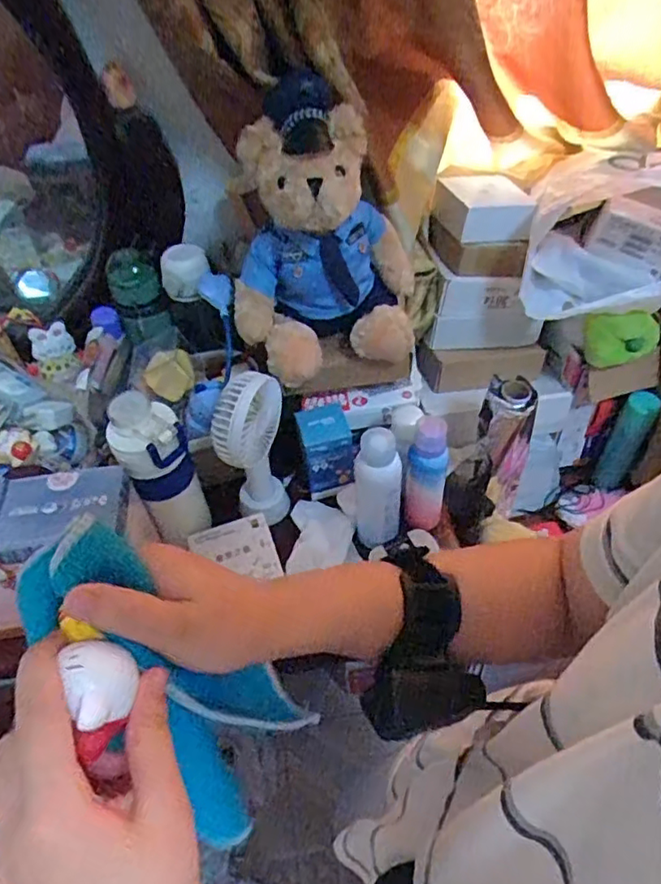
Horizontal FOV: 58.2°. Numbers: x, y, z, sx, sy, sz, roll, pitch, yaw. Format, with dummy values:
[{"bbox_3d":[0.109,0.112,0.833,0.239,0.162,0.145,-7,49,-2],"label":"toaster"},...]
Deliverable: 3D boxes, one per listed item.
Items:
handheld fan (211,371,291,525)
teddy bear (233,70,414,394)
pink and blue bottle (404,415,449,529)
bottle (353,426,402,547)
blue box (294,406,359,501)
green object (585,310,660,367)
[{"bbox_3d":[-0.084,0.009,0.656,0.055,0.194,0.084,1,49,5],"label":"handheld fan"},{"bbox_3d":[-0.008,-0.205,0.606,0.186,0.222,0.163,-4,48,1],"label":"teddy bear"},{"bbox_3d":[0.104,0.035,0.661,0.049,0.144,0.045,7,49,10],"label":"pink and blue bottle"},{"bbox_3d":[0.051,0.055,0.637,0.042,0.161,0.041,15,51,17],"label":"bottle"},{"bbox_3d":[-0.004,0.011,0.717,0.058,0.102,0.064,-12,49,-7],"label":"blue box"},{"bbox_3d":[0.364,-0.133,0.740,0.096,0.072,0.041,-4,48,1],"label":"green object"}]

